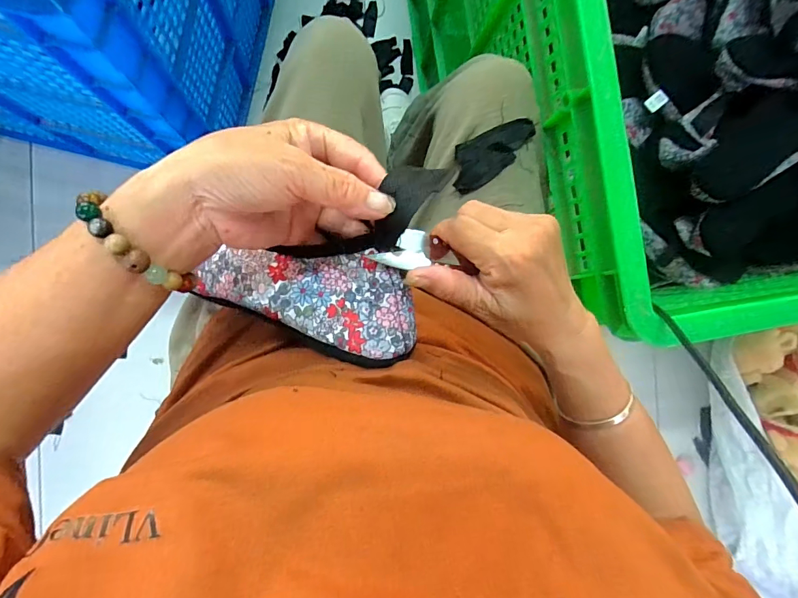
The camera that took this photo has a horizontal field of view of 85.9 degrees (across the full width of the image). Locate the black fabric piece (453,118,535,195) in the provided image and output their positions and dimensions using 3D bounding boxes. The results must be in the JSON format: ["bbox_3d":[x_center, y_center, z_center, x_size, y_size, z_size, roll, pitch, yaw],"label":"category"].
[{"bbox_3d":[0.087,-0.141,0.407,0.090,0.017,0.043,-40,94,6],"label":"black fabric piece"}]

